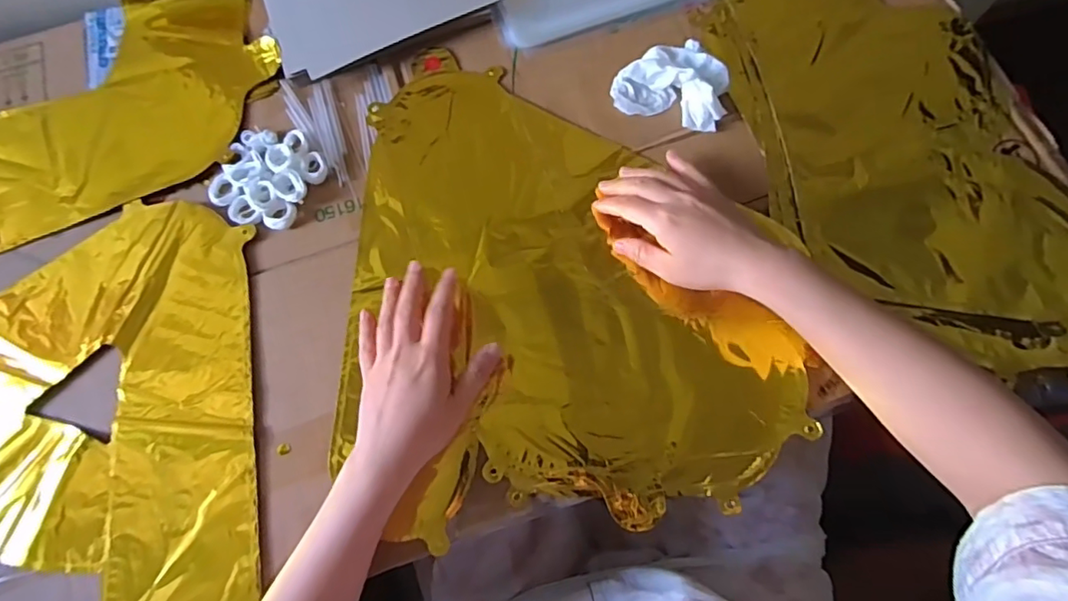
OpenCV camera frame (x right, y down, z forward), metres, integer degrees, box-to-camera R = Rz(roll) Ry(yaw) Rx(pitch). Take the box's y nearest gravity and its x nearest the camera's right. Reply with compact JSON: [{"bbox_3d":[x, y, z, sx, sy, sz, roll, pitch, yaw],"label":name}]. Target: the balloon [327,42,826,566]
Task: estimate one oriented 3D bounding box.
[{"bbox_3d":[0.030,-0.018,0.458,0.349,0.016,0.383,2,75,1],"label":"balloon"}]

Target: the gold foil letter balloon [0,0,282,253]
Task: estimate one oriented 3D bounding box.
[{"bbox_3d":[-0.424,-0.162,0.497,0.391,0.043,0.216,-27,74,-7],"label":"gold foil letter balloon"}]

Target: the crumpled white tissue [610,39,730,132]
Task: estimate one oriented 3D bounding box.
[{"bbox_3d":[0.120,-0.194,0.483,0.093,0.025,0.076,16,74,6],"label":"crumpled white tissue"}]

